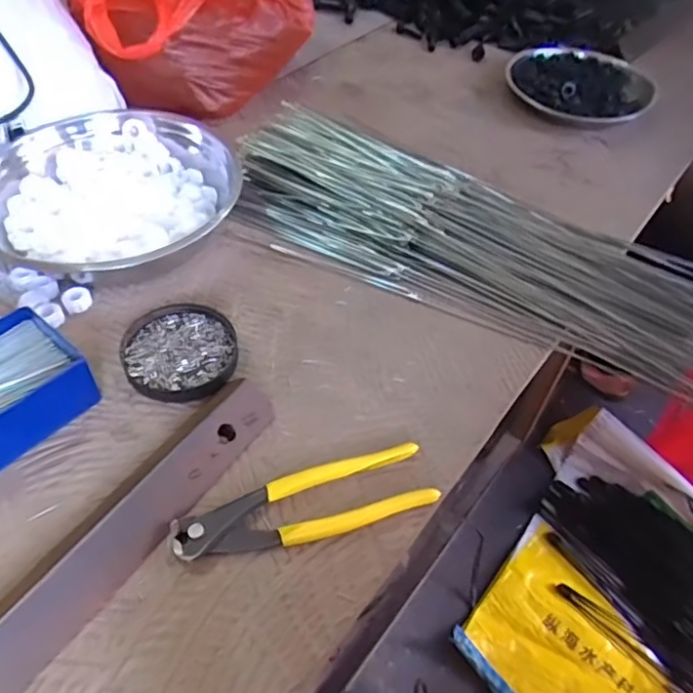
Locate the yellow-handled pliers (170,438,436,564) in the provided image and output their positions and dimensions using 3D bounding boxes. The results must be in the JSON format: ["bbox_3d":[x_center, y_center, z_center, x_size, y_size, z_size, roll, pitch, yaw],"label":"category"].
[{"bbox_3d":[-0.025,0.103,0.380,0.163,0.014,0.043,-14,53,-15],"label":"yellow-handled pliers"}]

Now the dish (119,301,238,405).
[{"bbox_3d":[-0.129,0.003,0.464,0.084,0.012,0.087,2,50,-2],"label":"dish"}]

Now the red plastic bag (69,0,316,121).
[{"bbox_3d":[-0.178,-0.414,0.720,0.259,0.153,0.282,3,50,-1],"label":"red plastic bag"}]

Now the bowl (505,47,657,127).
[{"bbox_3d":[0.304,-0.341,0.776,0.164,0.028,0.169,2,50,-2],"label":"bowl"}]

